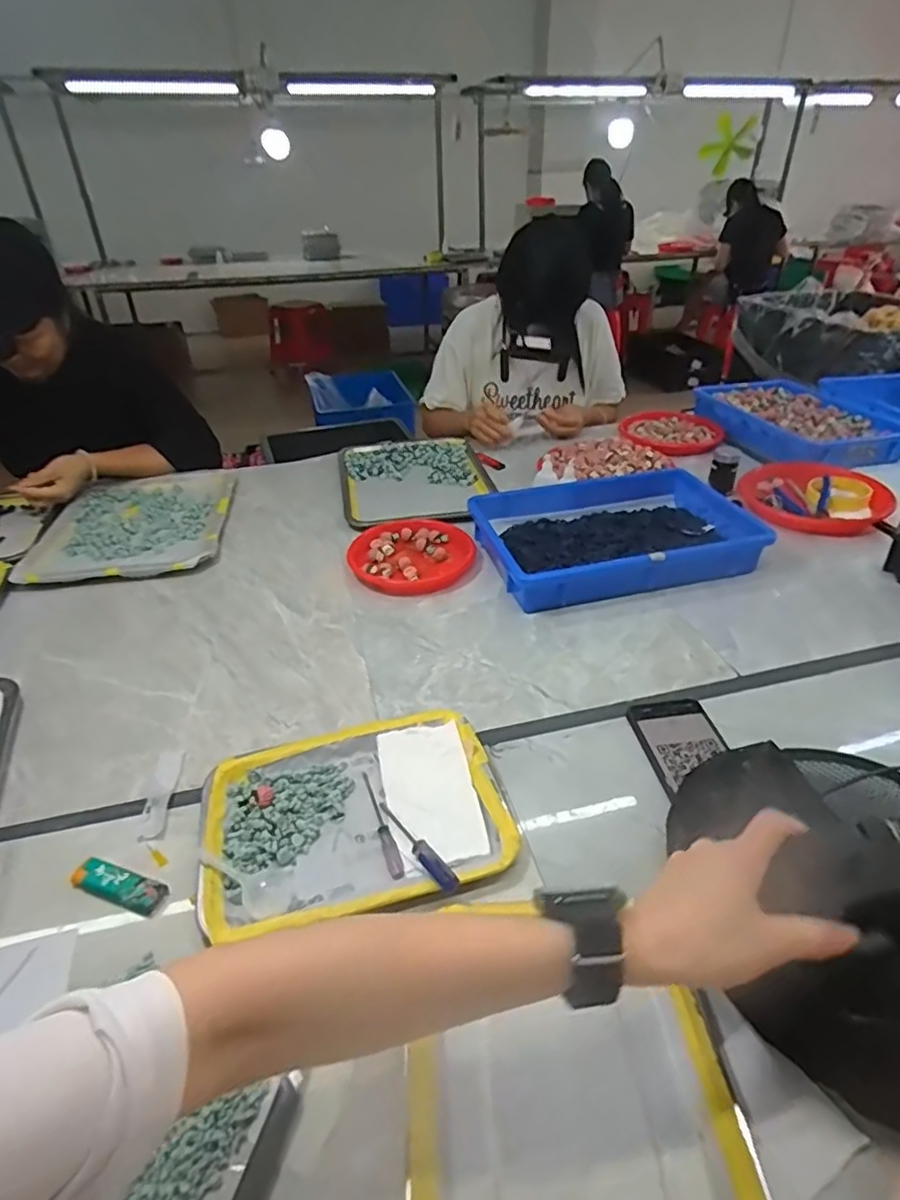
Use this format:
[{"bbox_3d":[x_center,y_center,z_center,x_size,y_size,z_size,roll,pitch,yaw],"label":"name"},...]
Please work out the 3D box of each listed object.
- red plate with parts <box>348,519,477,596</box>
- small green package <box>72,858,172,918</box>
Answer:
[{"bbox_3d":[-0.055,-0.067,0.908,0.176,0.030,0.165,-2,34,1],"label":"red plate with parts"},{"bbox_3d":[-0.271,0.235,0.509,0.087,0.007,0.025,10,36,17],"label":"small green package"}]

